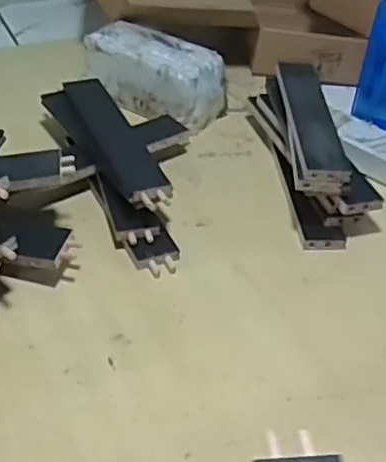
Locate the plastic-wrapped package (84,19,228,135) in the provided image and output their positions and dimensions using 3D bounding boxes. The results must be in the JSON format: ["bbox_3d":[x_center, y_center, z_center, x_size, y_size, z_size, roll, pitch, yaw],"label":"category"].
[{"bbox_3d":[-0.065,-0.244,1.038,0.221,0.104,0.104,24,44,21],"label":"plastic-wrapped package"}]

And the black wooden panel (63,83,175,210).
[{"bbox_3d":[-0.103,-0.123,0.866,0.059,0.019,0.285,-14,44,-21],"label":"black wooden panel"}]

